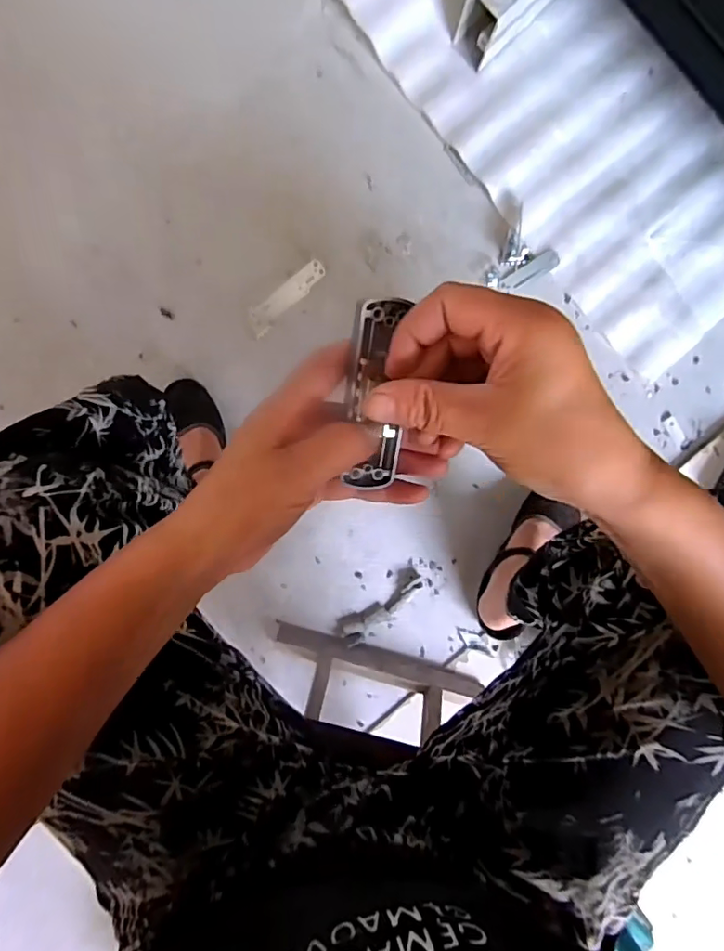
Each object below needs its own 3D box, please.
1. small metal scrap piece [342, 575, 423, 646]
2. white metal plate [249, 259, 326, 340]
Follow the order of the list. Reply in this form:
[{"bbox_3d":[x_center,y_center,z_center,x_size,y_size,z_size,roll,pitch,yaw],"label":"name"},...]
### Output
[{"bbox_3d":[0.033,0.200,0.805,0.142,0.020,0.029,-37,95,-2],"label":"small metal scrap piece"},{"bbox_3d":[-0.109,-0.257,0.782,0.136,0.008,0.035,-42,95,-2],"label":"white metal plate"}]

